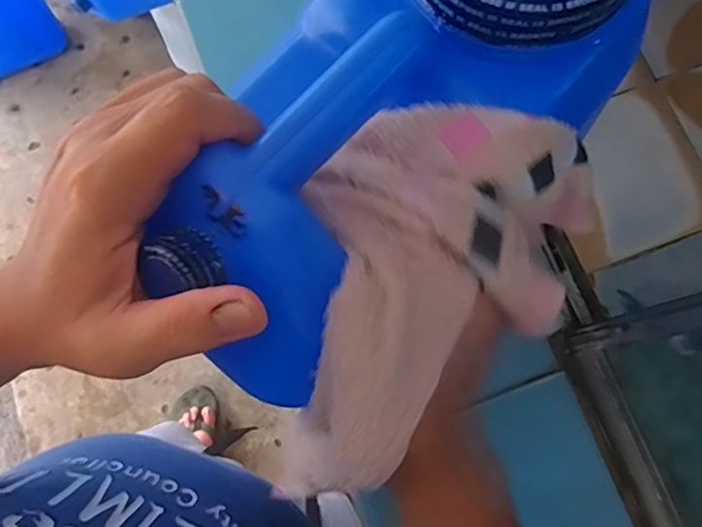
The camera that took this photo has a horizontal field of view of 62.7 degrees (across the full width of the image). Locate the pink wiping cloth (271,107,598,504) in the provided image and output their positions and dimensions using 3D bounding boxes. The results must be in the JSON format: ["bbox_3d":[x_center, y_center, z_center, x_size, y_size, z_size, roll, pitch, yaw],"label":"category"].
[{"bbox_3d":[0.031,0.004,0.288,0.128,0.070,0.219,39,79,7],"label":"pink wiping cloth"}]

